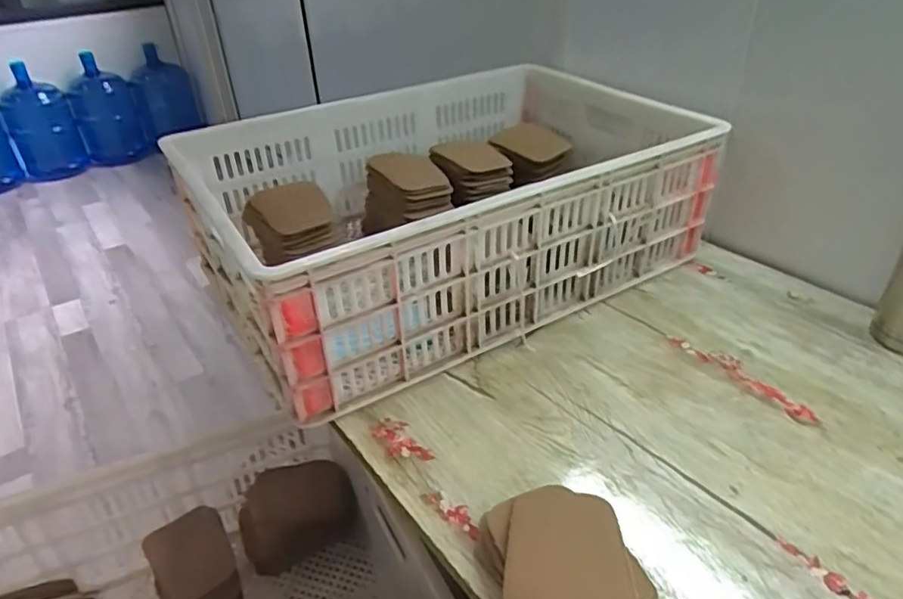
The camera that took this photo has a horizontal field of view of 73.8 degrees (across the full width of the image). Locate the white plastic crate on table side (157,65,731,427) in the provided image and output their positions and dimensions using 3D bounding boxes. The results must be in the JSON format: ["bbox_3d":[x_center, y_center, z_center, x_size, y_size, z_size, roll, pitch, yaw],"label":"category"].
[{"bbox_3d":[-0.010,-0.142,0.820,0.623,0.186,0.455,-21,38,-26],"label":"white plastic crate on table side"}]

